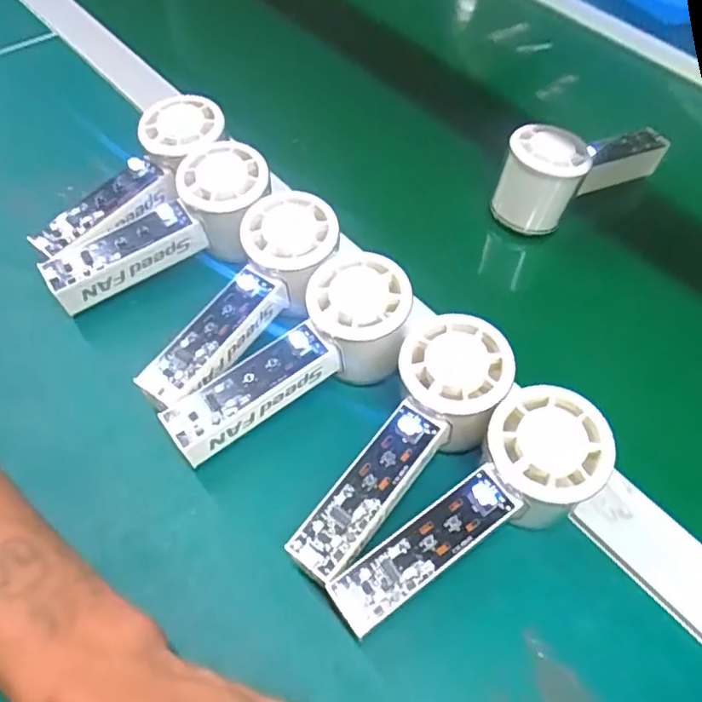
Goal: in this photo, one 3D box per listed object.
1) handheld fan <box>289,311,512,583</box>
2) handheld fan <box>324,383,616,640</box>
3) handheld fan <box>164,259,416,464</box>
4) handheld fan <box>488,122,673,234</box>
[{"bbox_3d":[0.028,0.050,0.317,0.056,0.050,0.149,34,72,21],"label":"handheld fan"},{"bbox_3d":[0.059,0.081,0.301,0.150,0.051,0.053,-34,61,-10],"label":"handheld fan"},{"bbox_3d":[-0.028,0.010,0.344,0.150,0.057,0.059,-34,61,-9],"label":"handheld fan"},{"bbox_3d":[0.176,-0.143,0.468,0.159,0.061,0.047,-28,59,-22],"label":"handheld fan"}]

